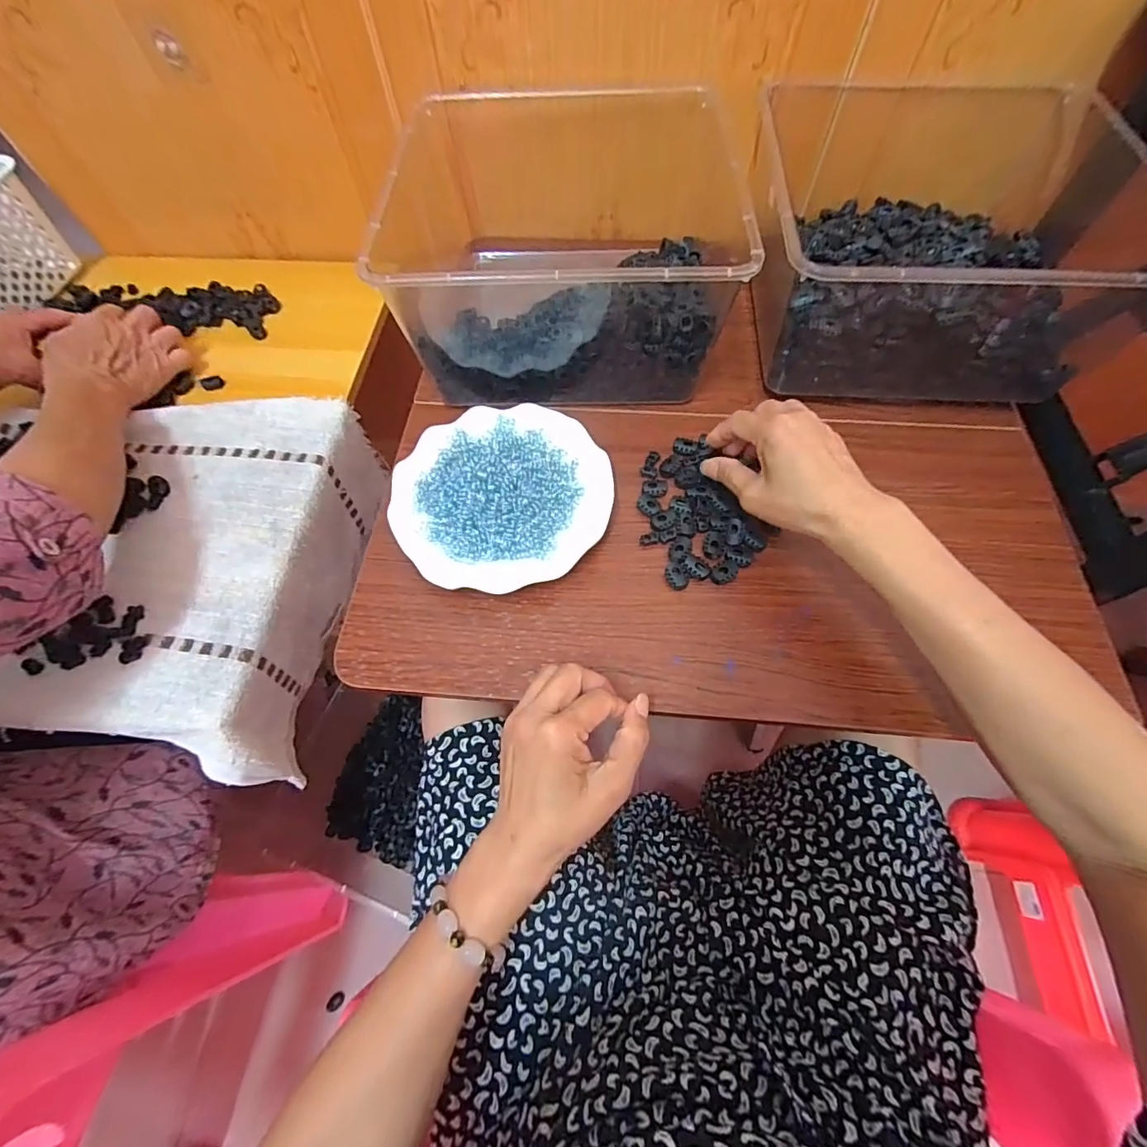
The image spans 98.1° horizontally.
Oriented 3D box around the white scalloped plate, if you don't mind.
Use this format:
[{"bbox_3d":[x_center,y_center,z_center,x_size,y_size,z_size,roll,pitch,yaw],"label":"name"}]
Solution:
[{"bbox_3d":[-0.061,-0.070,0.428,0.178,0.034,0.174,0,65,0],"label":"white scalloped plate"}]

